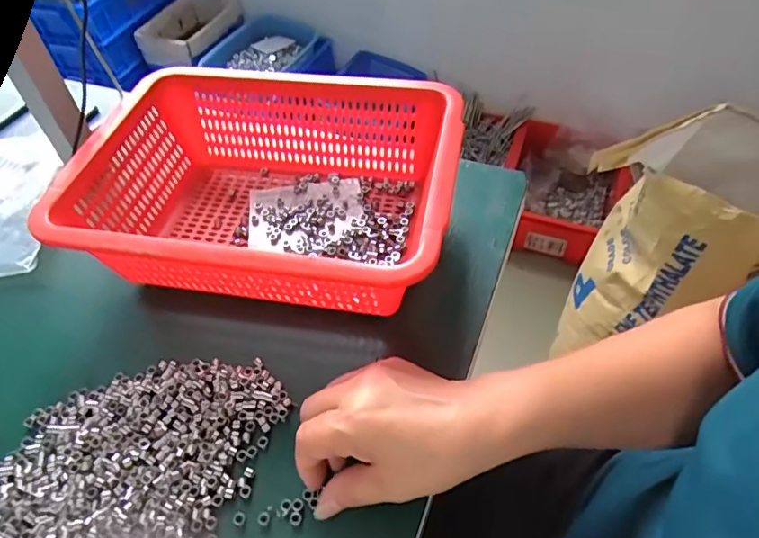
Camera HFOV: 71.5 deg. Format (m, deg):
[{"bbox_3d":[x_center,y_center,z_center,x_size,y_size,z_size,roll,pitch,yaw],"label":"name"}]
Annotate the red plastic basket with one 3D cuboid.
[{"bbox_3d":[-0.093,-0.060,0.450,0.310,0.111,0.228,7,51,9],"label":"red plastic basket"}]

